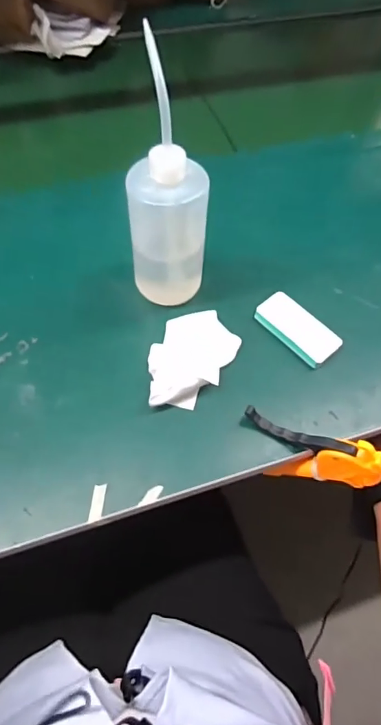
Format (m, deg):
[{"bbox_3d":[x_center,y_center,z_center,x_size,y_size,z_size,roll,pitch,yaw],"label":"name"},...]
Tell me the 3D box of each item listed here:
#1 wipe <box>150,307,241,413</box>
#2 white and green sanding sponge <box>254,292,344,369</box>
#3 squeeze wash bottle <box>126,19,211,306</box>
[{"bbox_3d":[0.000,-0.004,0.467,0.075,0.029,0.121,21,60,10],"label":"wipe"},{"bbox_3d":[0.117,-0.036,0.502,0.046,0.020,0.093,-34,66,-20],"label":"white and green sanding sponge"},{"bbox_3d":[-0.022,-0.155,0.444,0.076,0.227,0.081,0,60,-2],"label":"squeeze wash bottle"}]

